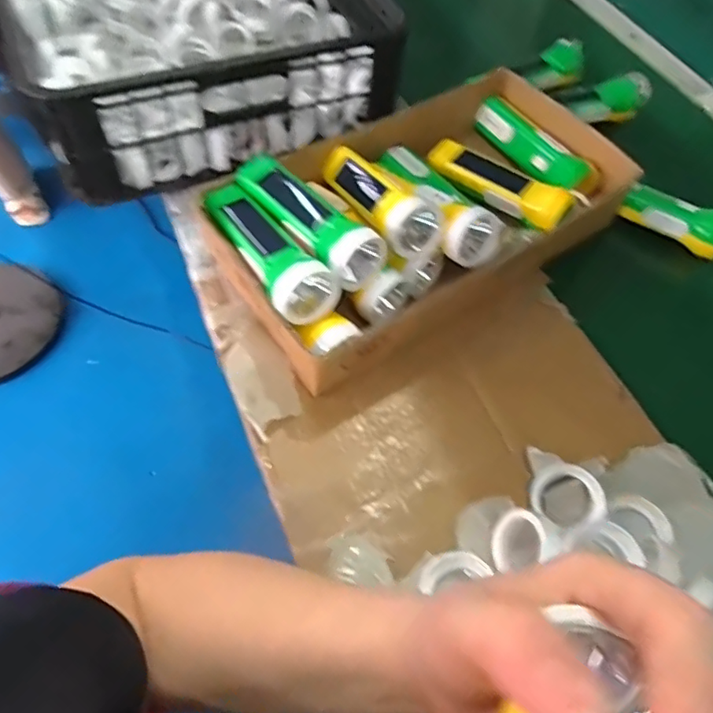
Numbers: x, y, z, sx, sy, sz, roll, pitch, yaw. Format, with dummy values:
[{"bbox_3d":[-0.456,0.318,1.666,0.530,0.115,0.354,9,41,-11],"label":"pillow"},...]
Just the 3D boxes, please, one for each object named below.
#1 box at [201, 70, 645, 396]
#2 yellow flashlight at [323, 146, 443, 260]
[{"bbox_3d":[0.071,-0.170,0.579,0.432,0.095,0.246,-30,65,-22],"label":"box"},{"bbox_3d":[0.020,-0.151,0.545,0.060,0.062,0.162,-21,42,-17],"label":"yellow flashlight"}]

